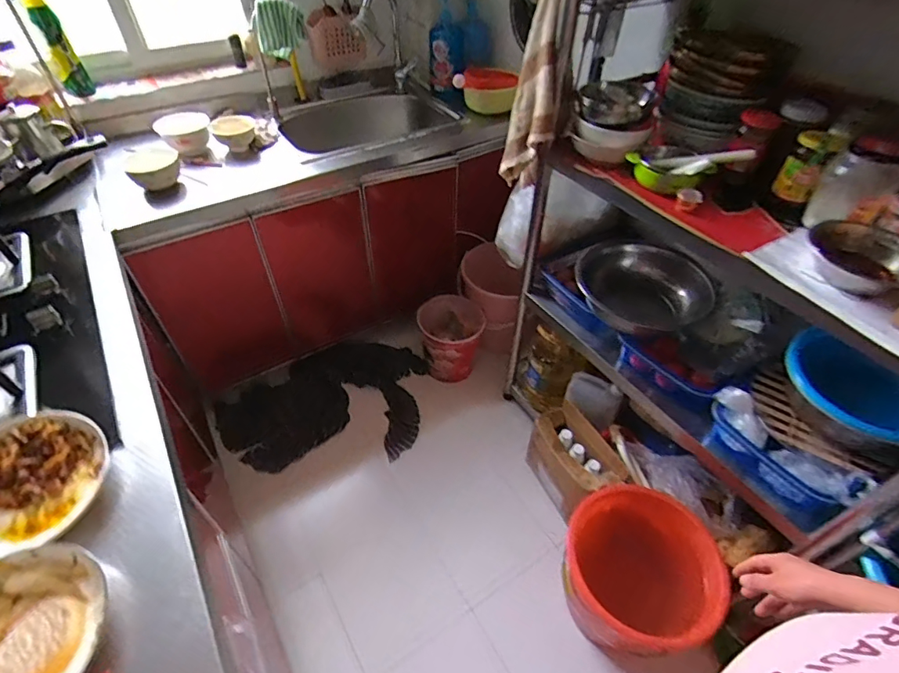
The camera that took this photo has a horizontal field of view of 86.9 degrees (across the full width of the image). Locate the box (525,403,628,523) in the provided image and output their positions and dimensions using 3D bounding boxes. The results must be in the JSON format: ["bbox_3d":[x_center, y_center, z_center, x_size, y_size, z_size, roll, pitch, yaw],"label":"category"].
[{"bbox_3d":[0.346,0.383,1.385,0.194,0.252,0.293,-25,52,-22],"label":"box"}]

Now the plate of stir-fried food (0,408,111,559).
[{"bbox_3d":[-0.570,0.194,0.633,0.187,0.046,0.194,0,47,0],"label":"plate of stir-fried food"}]

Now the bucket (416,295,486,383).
[{"bbox_3d":[-0.003,0.018,1.748,0.236,0.250,0.224,0,47,0],"label":"bucket"}]

